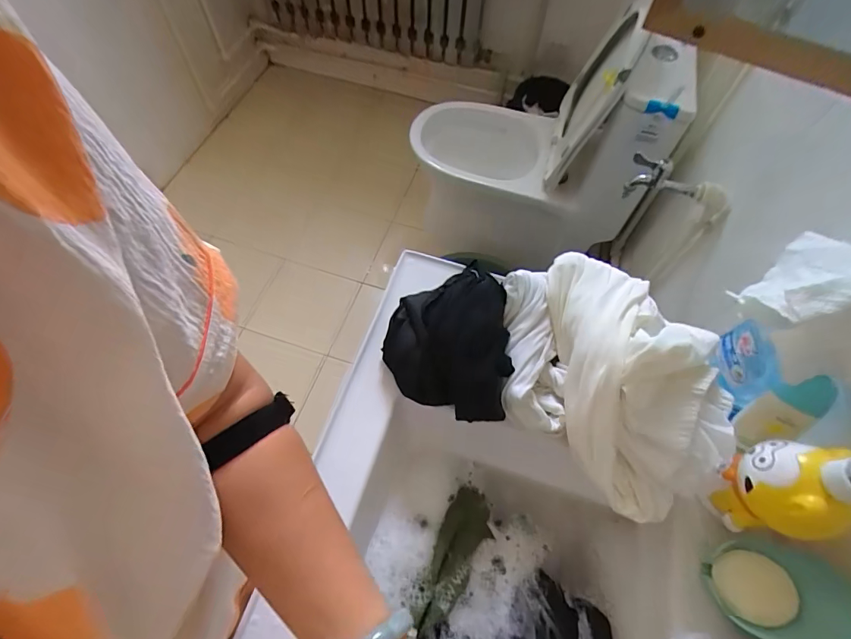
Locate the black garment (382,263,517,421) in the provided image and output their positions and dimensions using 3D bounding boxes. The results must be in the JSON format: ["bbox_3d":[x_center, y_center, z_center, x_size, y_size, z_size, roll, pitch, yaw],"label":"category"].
[{"bbox_3d":[0.029,0.016,0.490,0.144,0.064,0.168,13,62,5],"label":"black garment"}]

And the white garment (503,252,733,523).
[{"bbox_3d":[0.182,0.047,0.438,0.195,0.098,0.276,-19,64,-12],"label":"white garment"}]

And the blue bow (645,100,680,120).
[{"bbox_3d":[0.517,-0.458,0.935,0.070,0.036,0.015,9,61,3],"label":"blue bow"}]

